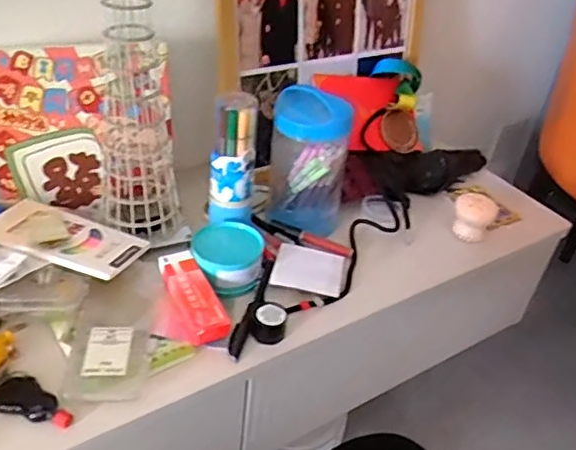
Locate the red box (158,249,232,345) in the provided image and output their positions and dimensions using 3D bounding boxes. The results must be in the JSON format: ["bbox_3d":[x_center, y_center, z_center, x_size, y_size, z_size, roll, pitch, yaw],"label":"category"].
[{"bbox_3d":[-0.097,0.073,0.590,0.037,0.028,0.113,-14,41,-27],"label":"red box"}]

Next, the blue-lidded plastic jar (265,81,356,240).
[{"bbox_3d":[0.026,-0.081,0.697,0.094,0.163,0.095,9,36,2],"label":"blue-lidded plastic jar"}]

